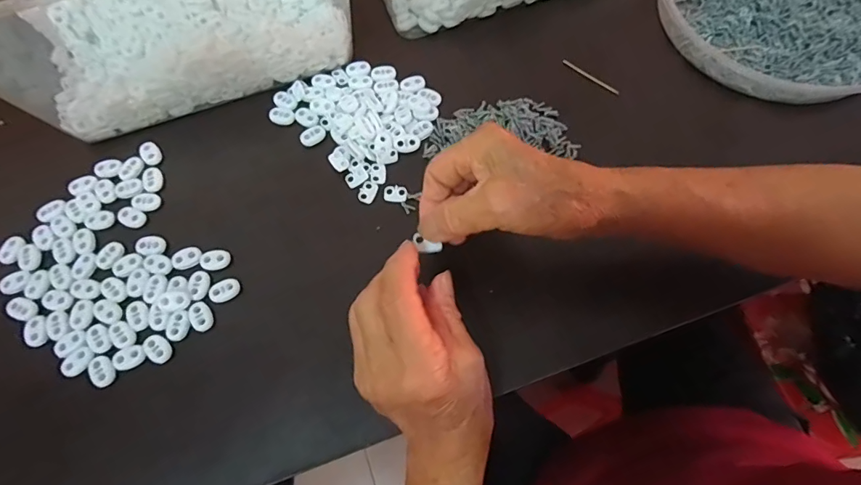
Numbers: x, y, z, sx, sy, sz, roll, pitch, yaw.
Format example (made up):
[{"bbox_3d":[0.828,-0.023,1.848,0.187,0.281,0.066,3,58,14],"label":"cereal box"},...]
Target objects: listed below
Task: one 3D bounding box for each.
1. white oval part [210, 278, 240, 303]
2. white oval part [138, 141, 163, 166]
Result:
[{"bbox_3d":[-0.156,0.036,0.344,0.022,0.004,0.017,-34,72,-11],"label":"white oval part"},{"bbox_3d":[-0.240,-0.077,0.391,0.015,0.004,0.025,-38,72,-12],"label":"white oval part"}]

